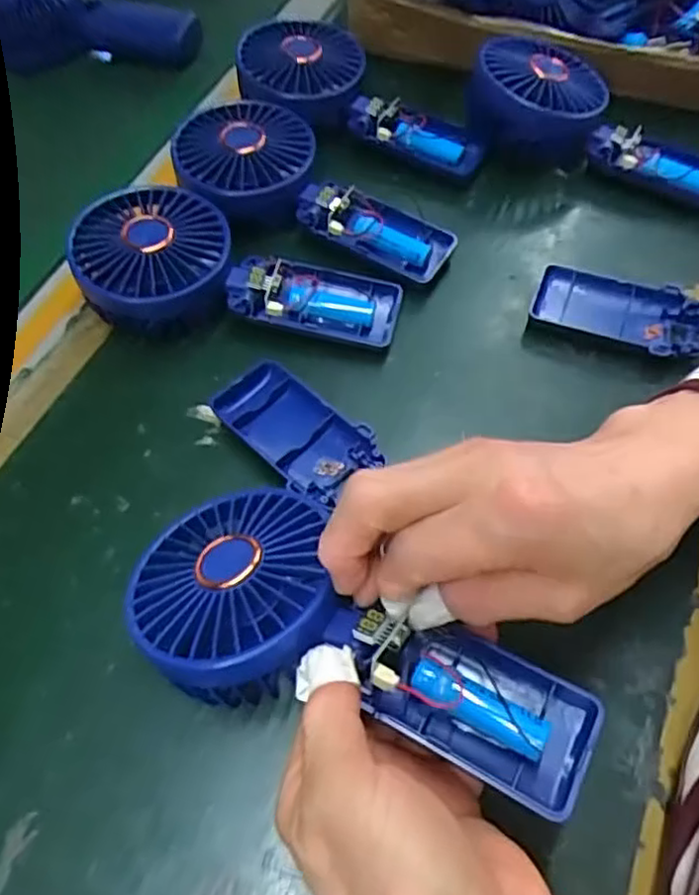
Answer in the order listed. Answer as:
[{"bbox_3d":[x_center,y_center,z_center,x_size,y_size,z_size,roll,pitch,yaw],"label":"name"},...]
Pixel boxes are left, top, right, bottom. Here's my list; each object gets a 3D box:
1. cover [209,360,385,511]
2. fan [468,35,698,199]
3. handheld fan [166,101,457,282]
[{"bbox_3d":[-0.027,-0.008,0.350,0.046,0.017,0.086,-39,64,-19],"label":"cover"},{"bbox_3d":[0.166,-0.215,0.441,0.177,0.050,0.086,14,60,12],"label":"fan"},{"bbox_3d":[-0.022,-0.154,0.420,0.177,0.035,0.090,28,62,4],"label":"handheld fan"}]

